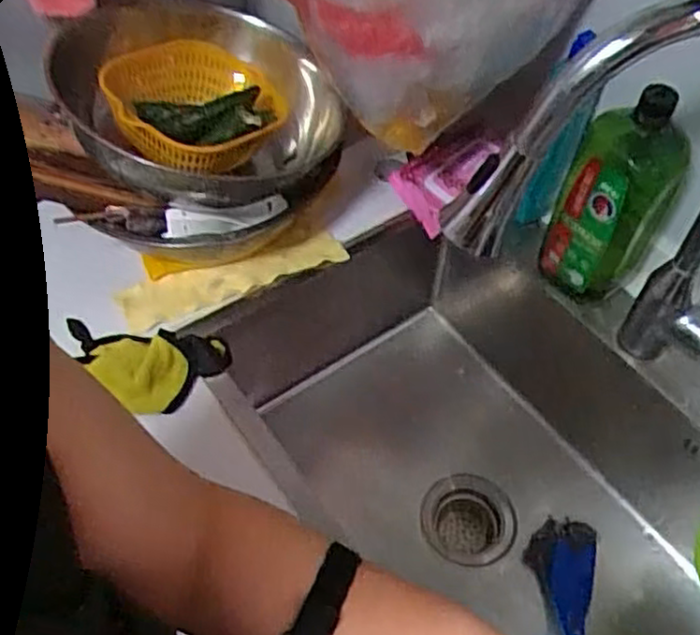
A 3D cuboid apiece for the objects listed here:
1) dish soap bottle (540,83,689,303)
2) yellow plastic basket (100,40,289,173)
[{"bbox_3d":[0.264,-0.110,0.737,0.105,0.241,0.070,25,57,16],"label":"dish soap bottle"},{"bbox_3d":[-0.161,-0.224,0.791,0.176,0.073,0.189,6,53,3],"label":"yellow plastic basket"}]

